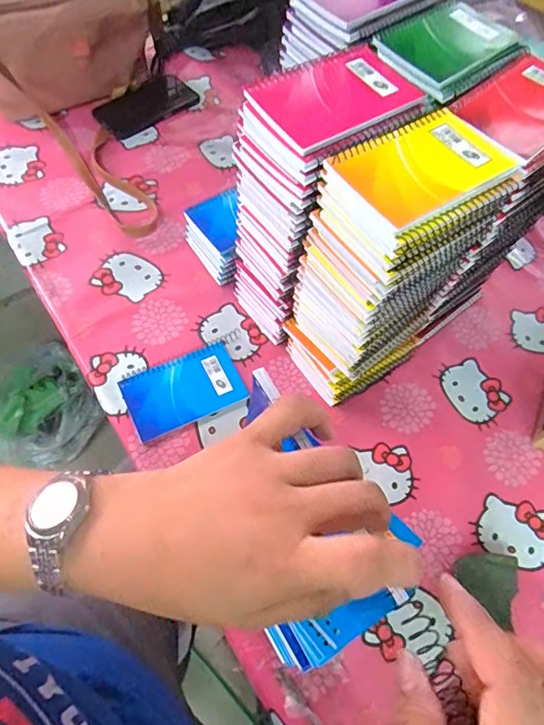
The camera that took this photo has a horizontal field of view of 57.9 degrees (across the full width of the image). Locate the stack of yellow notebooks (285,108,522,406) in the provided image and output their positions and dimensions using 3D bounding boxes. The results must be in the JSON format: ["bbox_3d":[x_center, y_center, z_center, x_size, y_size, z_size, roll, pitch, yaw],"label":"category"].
[{"bbox_3d":[0.109,-0.082,0.496,0.150,0.282,0.105,-37,71,-21],"label":"stack of yellow notebooks"}]

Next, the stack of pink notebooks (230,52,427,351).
[{"bbox_3d":[0.039,-0.148,0.527,0.126,0.286,0.100,-32,69,-19],"label":"stack of pink notebooks"}]

